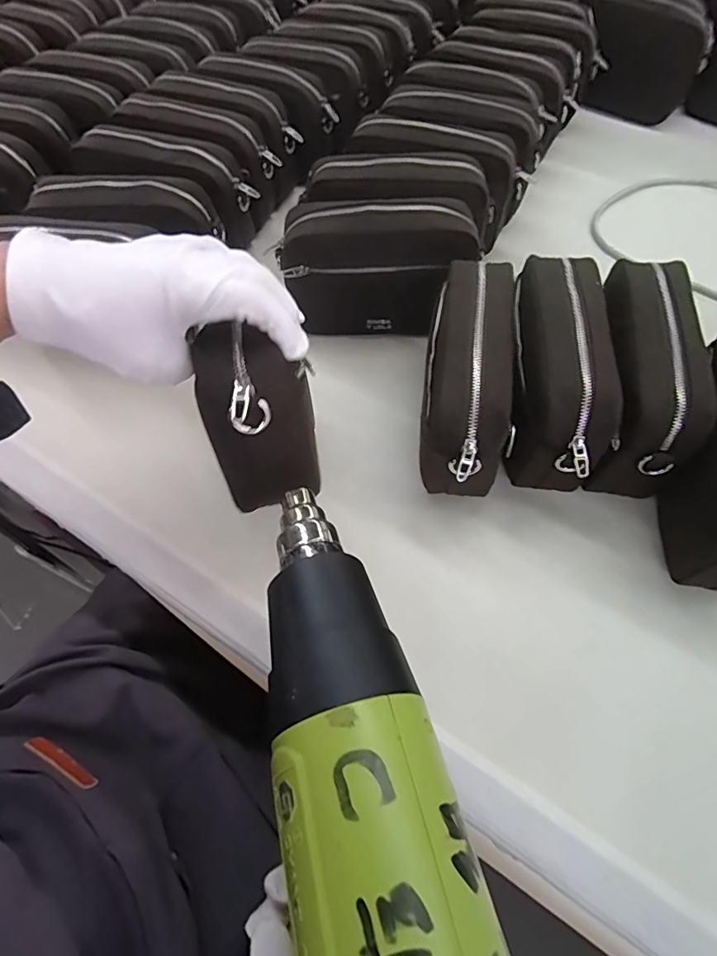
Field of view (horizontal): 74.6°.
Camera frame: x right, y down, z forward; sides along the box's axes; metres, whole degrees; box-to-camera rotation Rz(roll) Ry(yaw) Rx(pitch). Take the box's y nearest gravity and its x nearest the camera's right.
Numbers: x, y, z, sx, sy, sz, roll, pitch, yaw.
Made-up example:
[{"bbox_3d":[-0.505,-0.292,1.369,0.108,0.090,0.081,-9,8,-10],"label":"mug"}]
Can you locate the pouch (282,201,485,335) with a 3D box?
[{"bbox_3d":[0.017,-0.216,0.491,0.189,0.116,0.072,2,60,2],"label":"pouch"}]

